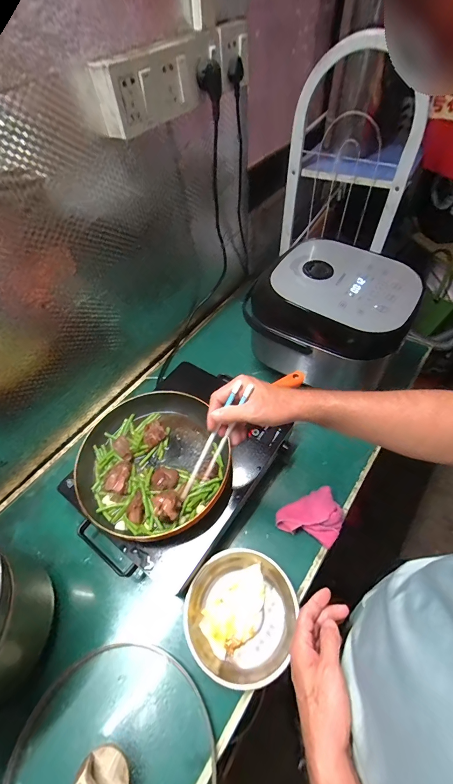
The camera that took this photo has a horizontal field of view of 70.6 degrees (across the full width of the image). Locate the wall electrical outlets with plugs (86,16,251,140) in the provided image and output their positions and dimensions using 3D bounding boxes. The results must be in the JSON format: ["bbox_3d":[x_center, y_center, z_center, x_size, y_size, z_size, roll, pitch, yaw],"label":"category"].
[{"bbox_3d":[-0.073,-0.541,0.549,0.046,0.090,0.355,30,61,23],"label":"wall electrical outlets with plugs"}]

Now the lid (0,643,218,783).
[{"bbox_3d":[-0.155,0.514,0.411,0.277,0.090,0.270,-2,54,3],"label":"lid"}]

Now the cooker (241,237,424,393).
[{"bbox_3d":[0.219,-0.171,0.708,0.316,0.193,0.250,25,59,20],"label":"cooker"}]

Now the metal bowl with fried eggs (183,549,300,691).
[{"bbox_3d":[0.022,0.358,0.522,0.169,0.047,0.170,-2,54,3],"label":"metal bowl with fried eggs"}]

